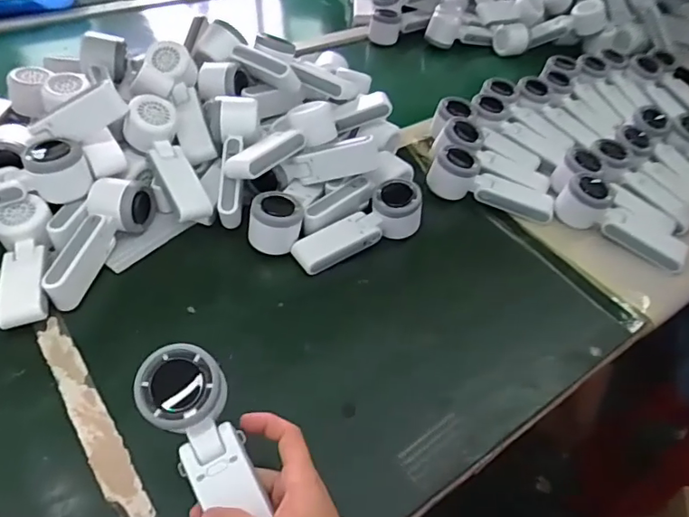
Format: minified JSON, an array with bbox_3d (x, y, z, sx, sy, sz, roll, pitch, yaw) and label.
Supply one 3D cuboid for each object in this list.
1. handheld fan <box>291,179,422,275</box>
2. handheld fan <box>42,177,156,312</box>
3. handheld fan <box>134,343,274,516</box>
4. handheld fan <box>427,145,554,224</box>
[{"bbox_3d":[0.014,-0.041,0.625,0.159,0.062,0.065,-19,51,-24],"label":"handheld fan"},{"bbox_3d":[-0.264,-0.023,0.572,0.056,0.057,0.169,10,45,2],"label":"handheld fan"},{"bbox_3d":[-0.094,0.139,0.374,0.055,0.034,0.162,-23,80,-24],"label":"handheld fan"},{"bbox_3d":[0.198,-0.097,0.706,0.165,0.061,0.074,26,48,17],"label":"handheld fan"}]

